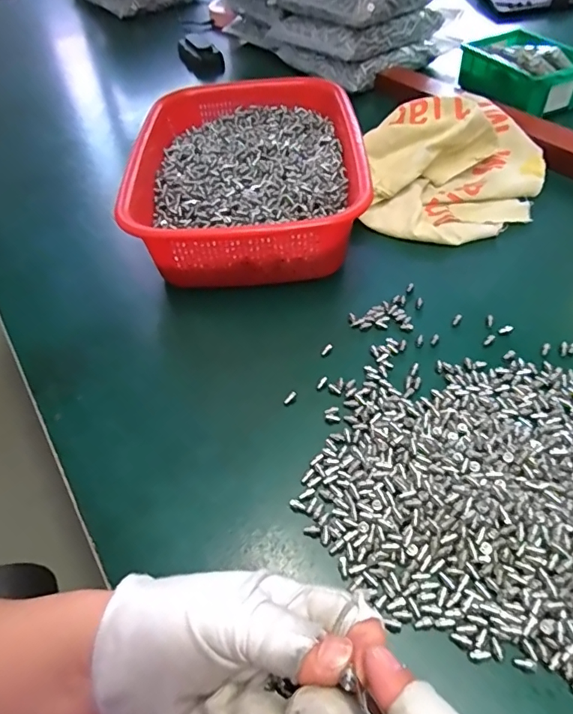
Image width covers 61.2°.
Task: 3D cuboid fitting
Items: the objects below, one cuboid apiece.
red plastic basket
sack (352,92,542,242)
[{"bbox_3d":[-0.035,-0.181,0.475,0.204,0.067,0.294,-3,49,2],"label":"red plastic basket"},{"bbox_3d":[0.169,-0.201,0.481,0.167,0.065,0.209,15,53,17],"label":"sack"}]

